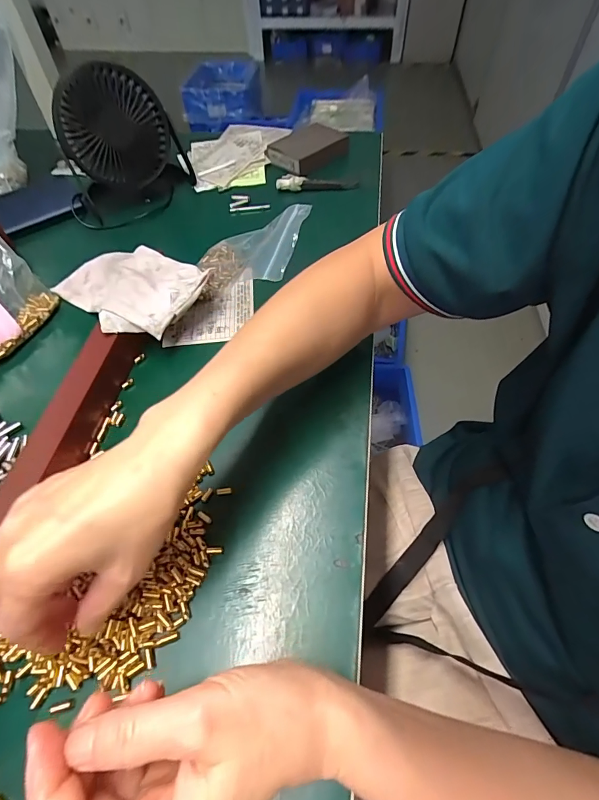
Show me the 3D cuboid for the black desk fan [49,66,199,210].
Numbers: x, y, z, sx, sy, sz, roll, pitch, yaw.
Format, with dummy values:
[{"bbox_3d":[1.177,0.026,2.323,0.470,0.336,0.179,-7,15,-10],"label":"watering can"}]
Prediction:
[{"bbox_3d":[-0.227,-0.345,0.510,0.145,0.131,0.123,-18,56,-11],"label":"black desk fan"}]

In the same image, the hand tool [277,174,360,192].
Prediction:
[{"bbox_3d":[0.023,-0.296,0.536,0.109,0.020,0.013,-6,55,-2],"label":"hand tool"}]

